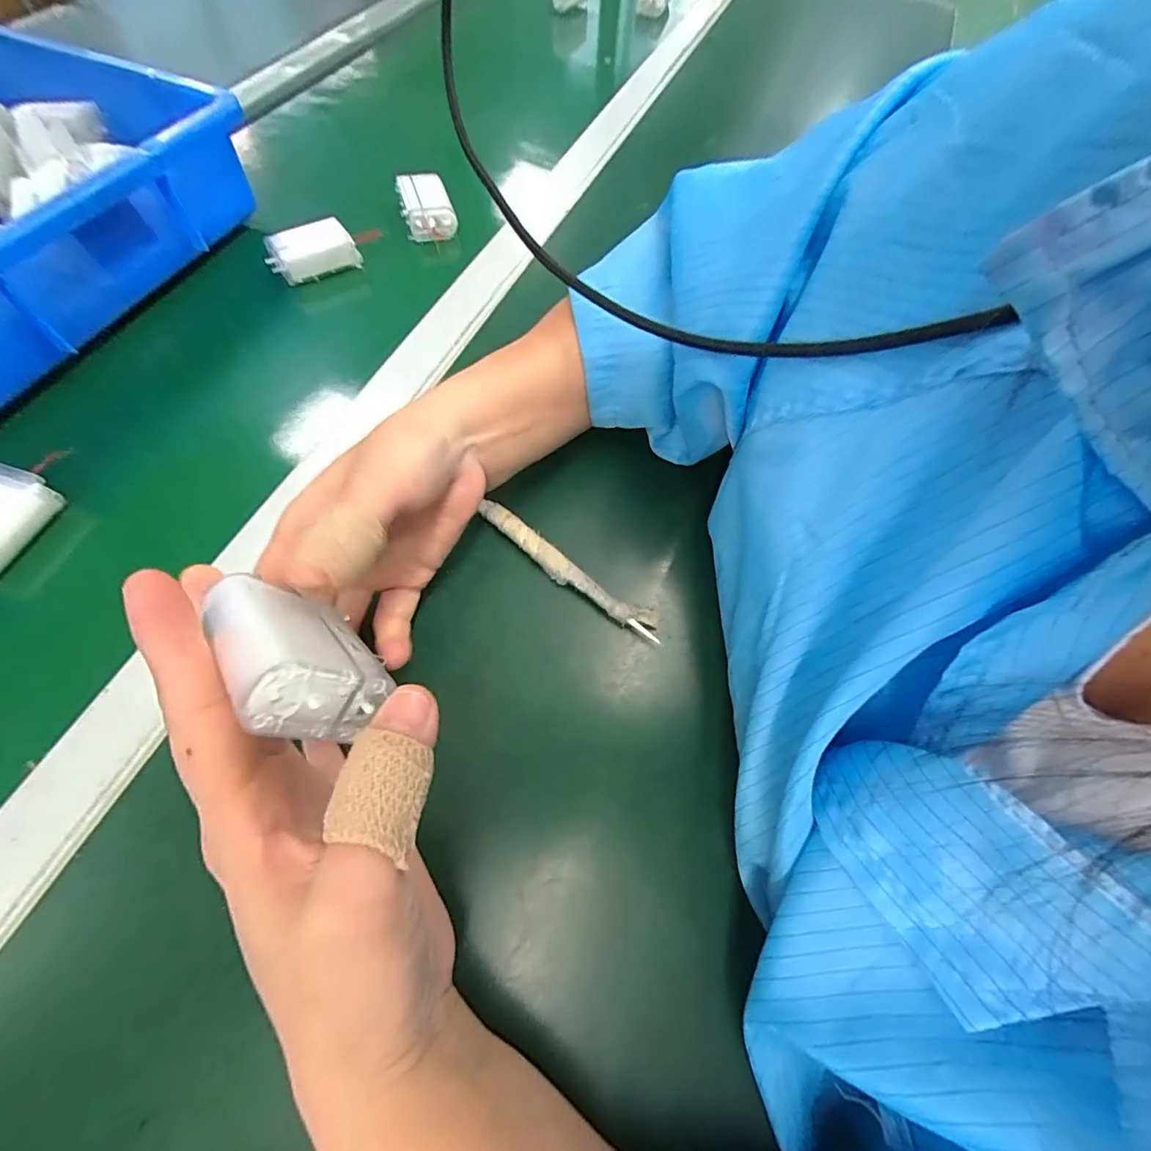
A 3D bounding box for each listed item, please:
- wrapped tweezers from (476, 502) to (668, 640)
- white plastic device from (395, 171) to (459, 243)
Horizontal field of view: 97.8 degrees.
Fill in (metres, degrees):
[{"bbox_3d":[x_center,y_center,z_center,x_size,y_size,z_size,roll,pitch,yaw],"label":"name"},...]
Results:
[{"bbox_3d":[-0.006,-0.003,0.278,0.120,0.011,0.016,34,65,14],"label":"wrapped tweezers"},{"bbox_3d":[-0.124,-0.310,0.419,0.041,0.033,0.046,-11,63,-9],"label":"white plastic device"}]

